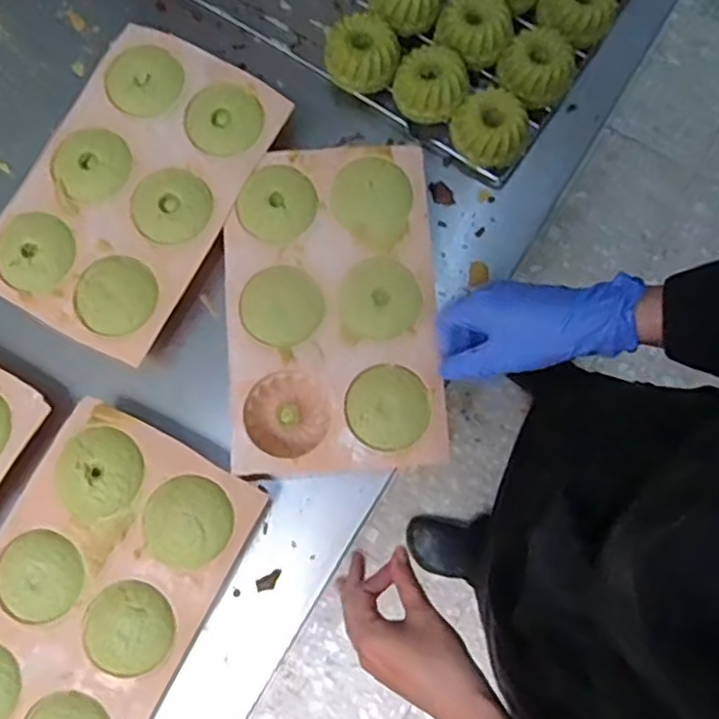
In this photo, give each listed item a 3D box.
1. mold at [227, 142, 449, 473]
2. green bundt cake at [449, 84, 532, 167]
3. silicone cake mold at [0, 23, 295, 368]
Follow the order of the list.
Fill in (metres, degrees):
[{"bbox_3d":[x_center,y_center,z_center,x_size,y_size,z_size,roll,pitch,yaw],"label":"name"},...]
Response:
[{"bbox_3d":[-0.023,-0.045,0.584,0.172,0.045,0.271,-3,79,0],"label":"mold"},{"bbox_3d":[0.113,-0.202,0.598,0.062,0.032,0.061,-12,79,-1],"label":"green bundt cake"},{"bbox_3d":[-0.197,-0.150,0.604,0.170,0.032,0.274,27,80,6],"label":"silicone cake mold"}]

